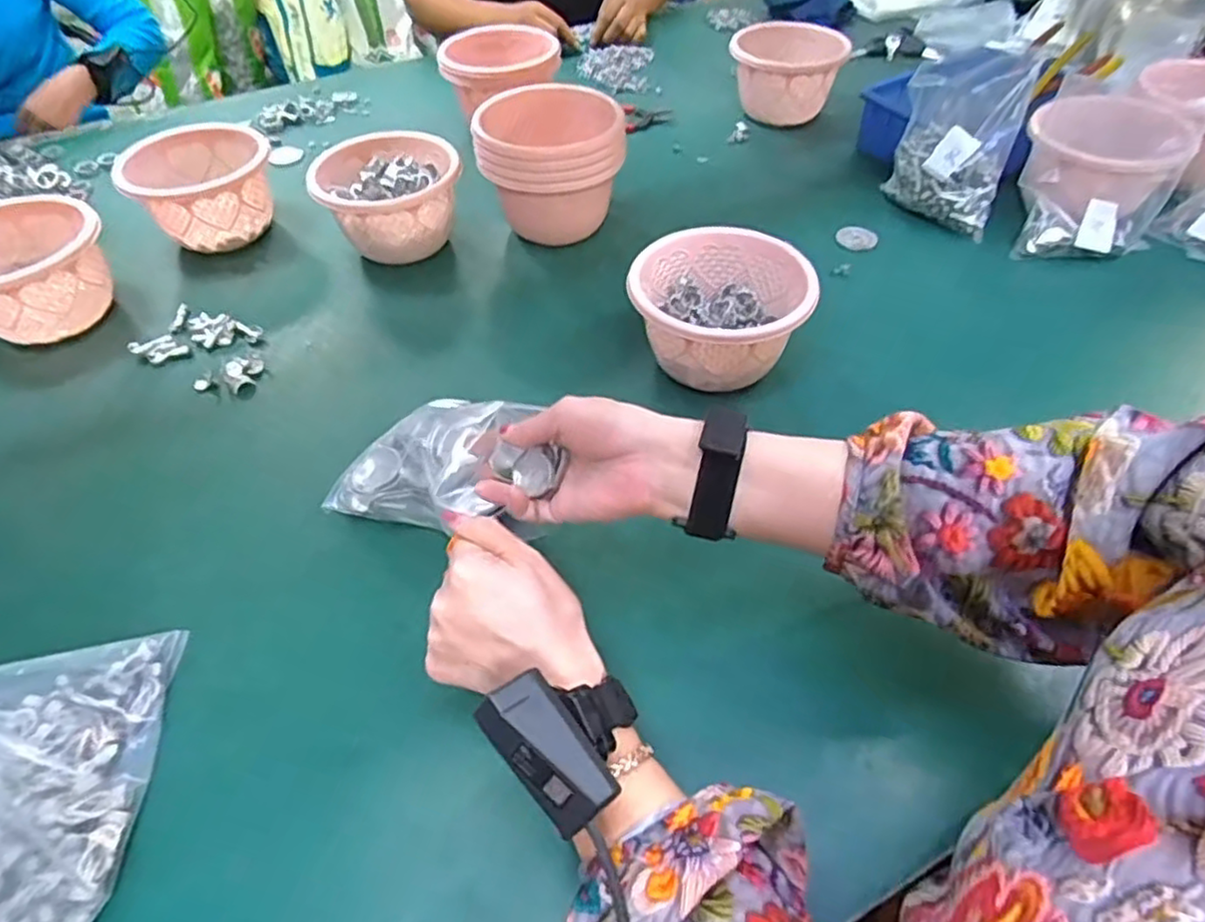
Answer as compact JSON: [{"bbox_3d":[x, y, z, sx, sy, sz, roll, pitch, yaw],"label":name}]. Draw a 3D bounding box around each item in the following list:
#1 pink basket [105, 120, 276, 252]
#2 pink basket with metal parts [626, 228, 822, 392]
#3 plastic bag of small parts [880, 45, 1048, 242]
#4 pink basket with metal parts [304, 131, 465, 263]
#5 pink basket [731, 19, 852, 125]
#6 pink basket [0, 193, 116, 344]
[{"bbox_3d":[-0.432,-0.298,0.761,0.145,0.090,0.130,-18,51,-14],"label":"pink basket"},{"bbox_3d":[0.103,-0.123,0.598,0.147,0.087,0.145,13,51,12],"label":"pink basket with metal parts"},{"bbox_3d":[0.379,-0.353,0.746,0.121,0.149,0.093,24,54,21],"label":"plastic bag of small parts"},{"bbox_3d":[-0.223,-0.274,0.748,0.143,0.097,0.139,-17,51,-13],"label":"pink basket with metal parts"},{"bbox_3d":[0.255,-0.535,0.961,0.154,0.094,0.153,5,49,6],"label":"pink basket"},{"bbox_3d":[-0.545,-0.179,0.660,0.127,0.085,0.151,29,56,24],"label":"pink basket"}]

